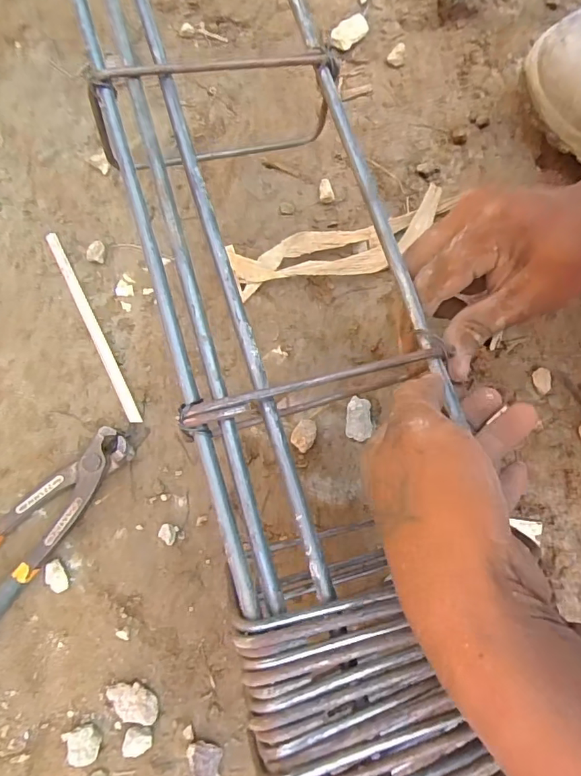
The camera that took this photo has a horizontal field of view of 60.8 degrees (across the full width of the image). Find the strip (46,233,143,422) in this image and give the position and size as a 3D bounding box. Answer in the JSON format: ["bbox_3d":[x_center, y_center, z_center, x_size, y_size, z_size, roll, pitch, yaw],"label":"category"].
[{"bbox_3d":[-0.156,-0.050,0.387,0.010,0.010,0.174,-28,78,-6],"label":"strip"}]

